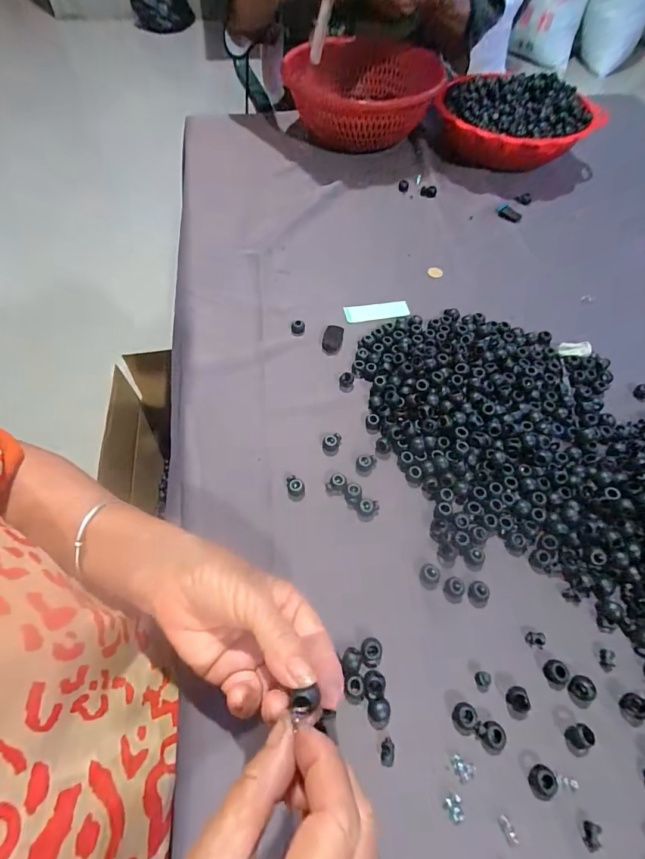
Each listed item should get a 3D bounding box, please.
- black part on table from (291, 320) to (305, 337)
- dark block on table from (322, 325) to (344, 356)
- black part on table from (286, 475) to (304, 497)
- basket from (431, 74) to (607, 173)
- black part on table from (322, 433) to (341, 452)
[{"bbox_3d":[-0.029,-0.118,0.463,0.016,0.013,0.014,-5,59,-4],"label":"black part on table"},{"bbox_3d":[0.012,-0.103,0.454,0.022,0.012,0.036,7,59,4],"label":"dark block on table"},{"bbox_3d":[-0.025,0.053,0.364,0.015,0.015,0.017,-9,59,-6],"label":"black part on table"},{"bbox_3d":[0.309,-0.490,0.652,0.245,0.094,0.179,18,60,10],"label":"basket"},{"bbox_3d":[0.009,0.013,0.387,0.018,0.010,0.016,-6,59,-4],"label":"black part on table"}]

